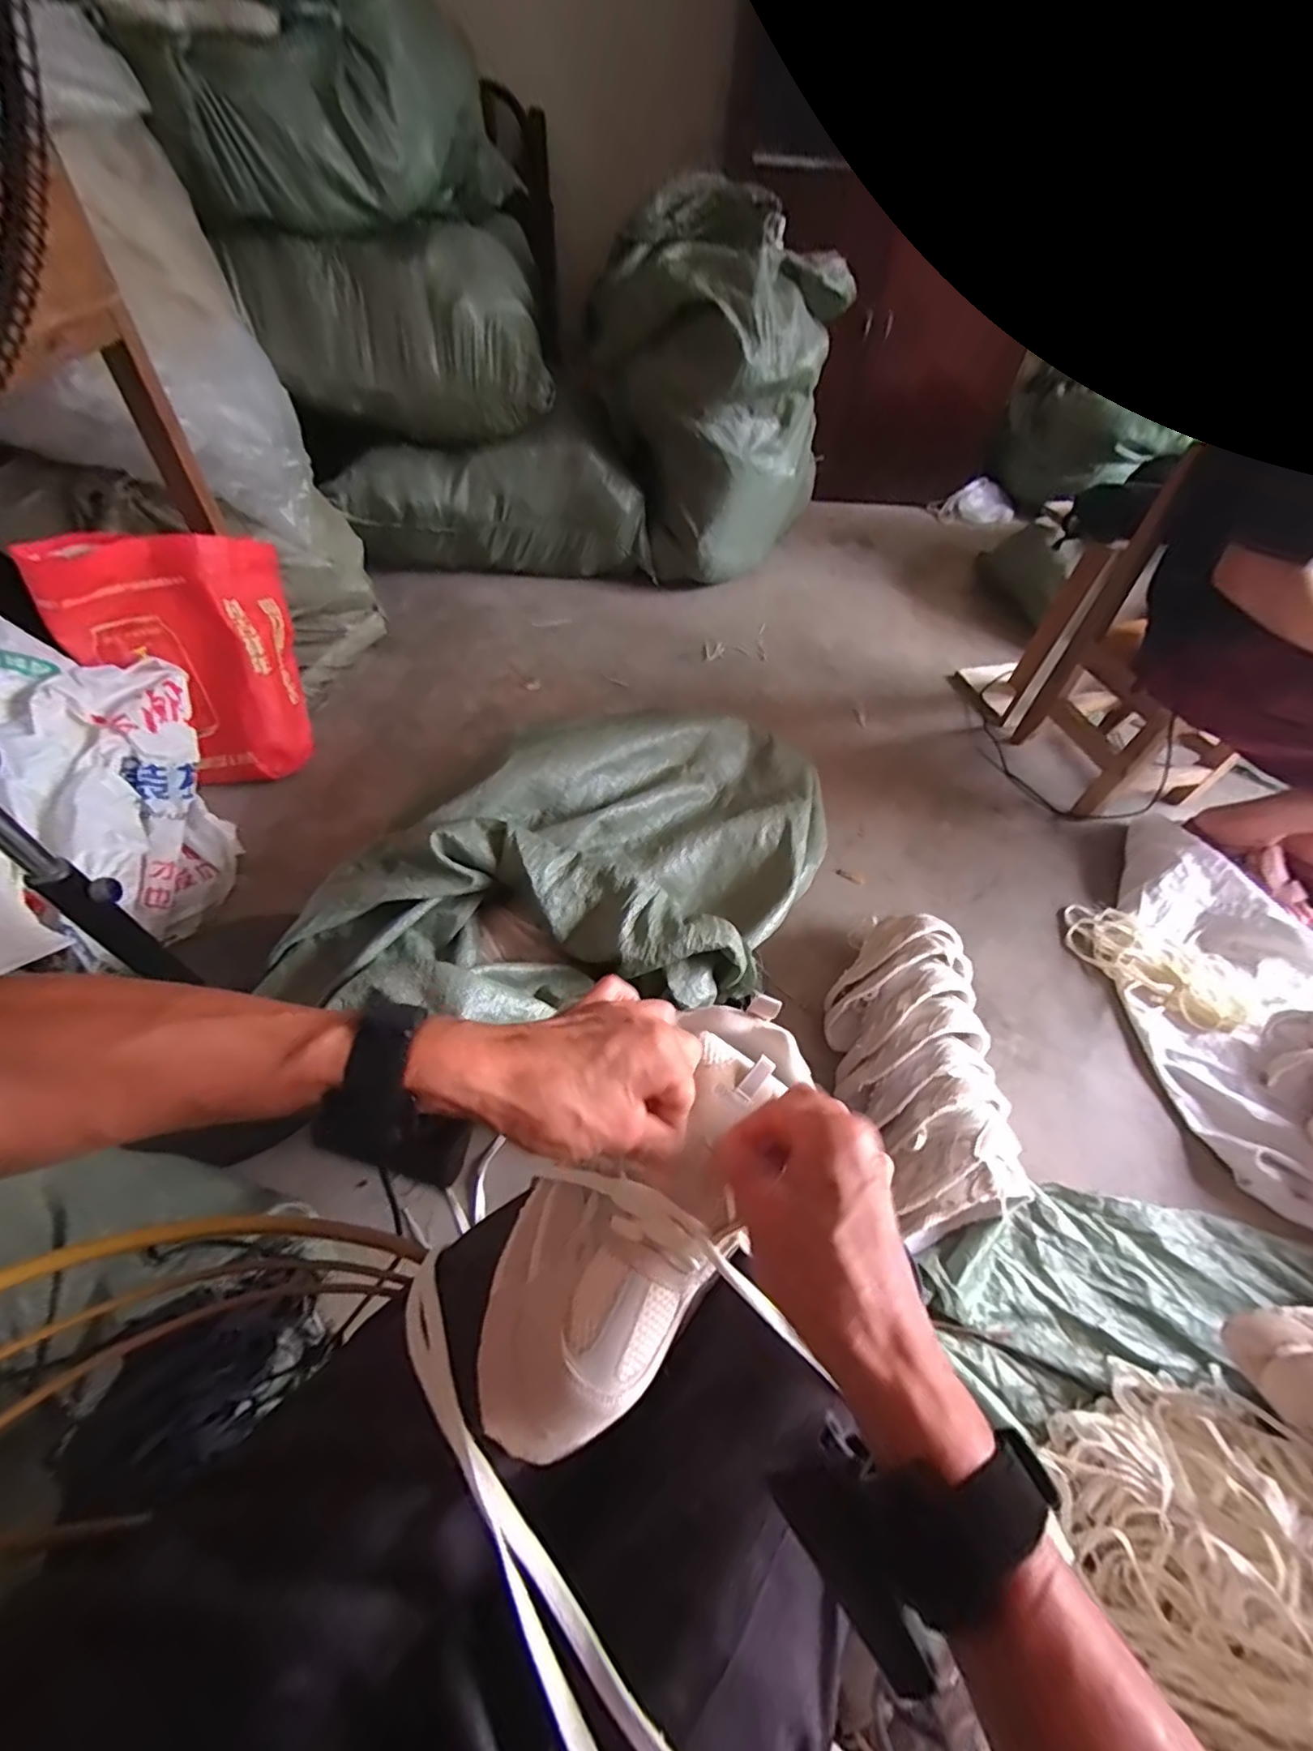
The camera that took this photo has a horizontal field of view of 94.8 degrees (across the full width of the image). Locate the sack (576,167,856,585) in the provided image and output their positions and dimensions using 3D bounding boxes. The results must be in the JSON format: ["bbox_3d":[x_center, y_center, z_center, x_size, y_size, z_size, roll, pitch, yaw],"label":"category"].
[{"bbox_3d":[0.142,-1.168,1.511,0.558,0.636,0.440,7,53,2],"label":"sack"}]

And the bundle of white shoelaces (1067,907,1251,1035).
[{"bbox_3d":[0.822,0.144,1.006,0.169,0.034,0.277,-28,59,-23],"label":"bundle of white shoelaces"}]

